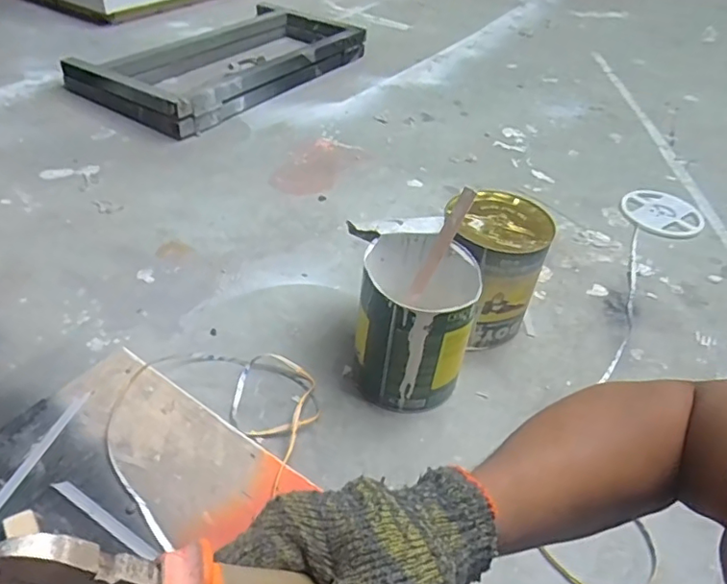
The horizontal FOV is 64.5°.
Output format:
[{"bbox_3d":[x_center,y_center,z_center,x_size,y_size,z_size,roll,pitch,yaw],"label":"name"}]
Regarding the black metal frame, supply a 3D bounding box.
[{"bbox_3d":[-0.393,-0.697,1.689,0.480,0.092,0.813,27,46,23],"label":"black metal frame"}]

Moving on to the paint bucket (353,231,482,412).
[{"bbox_3d":[0.072,0.046,0.824,0.149,0.203,0.164,8,41,3],"label":"paint bucket"}]

